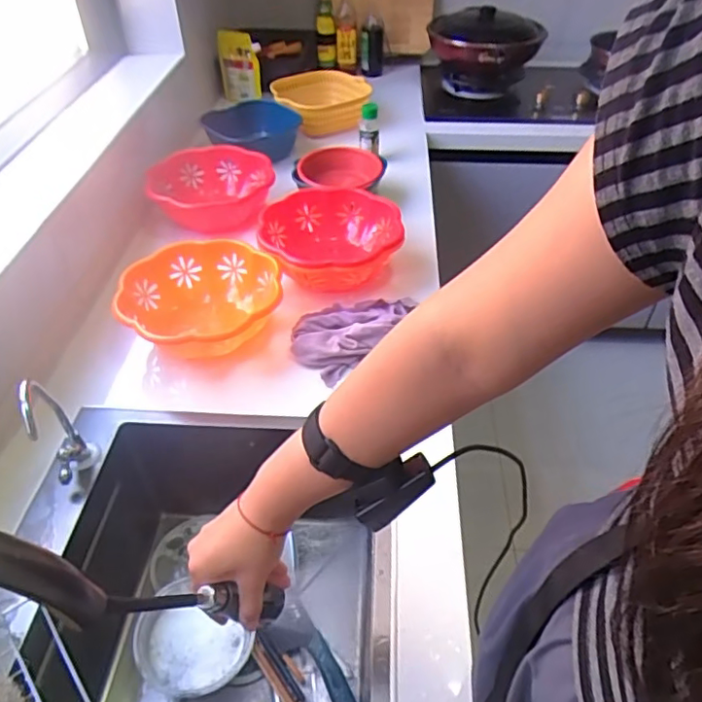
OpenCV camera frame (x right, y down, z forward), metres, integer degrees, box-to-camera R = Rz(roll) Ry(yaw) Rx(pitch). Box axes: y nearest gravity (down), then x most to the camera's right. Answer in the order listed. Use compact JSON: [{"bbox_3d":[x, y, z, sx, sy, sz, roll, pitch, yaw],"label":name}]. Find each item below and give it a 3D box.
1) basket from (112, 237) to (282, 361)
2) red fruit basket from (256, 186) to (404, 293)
[{"bbox_3d":[-0.234,-0.068,0.923,0.238,0.100,0.236,-5,43,-3],"label":"basket"},{"bbox_3d":[-0.036,-0.191,1.049,0.244,0.097,0.247,-5,43,-4],"label":"red fruit basket"}]

